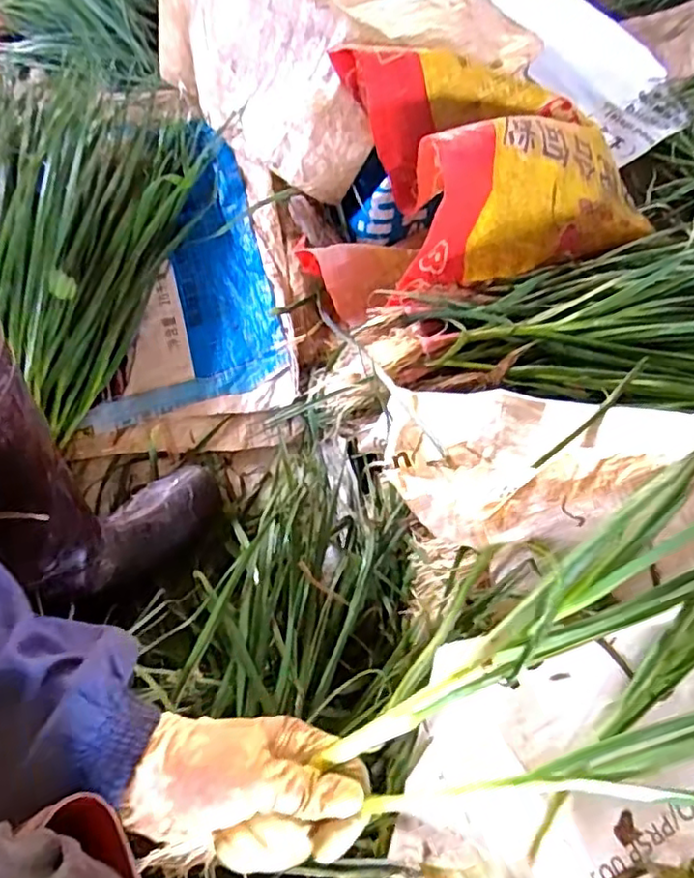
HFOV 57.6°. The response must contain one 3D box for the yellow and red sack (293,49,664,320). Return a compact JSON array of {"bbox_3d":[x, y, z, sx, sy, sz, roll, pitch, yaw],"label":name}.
[{"bbox_3d":[0.156,-0.333,0.801,0.454,0.175,0.304,-19,64,-10],"label":"yellow and red sack"}]

